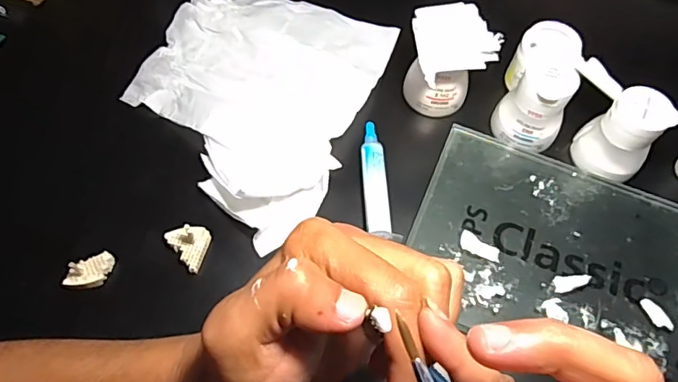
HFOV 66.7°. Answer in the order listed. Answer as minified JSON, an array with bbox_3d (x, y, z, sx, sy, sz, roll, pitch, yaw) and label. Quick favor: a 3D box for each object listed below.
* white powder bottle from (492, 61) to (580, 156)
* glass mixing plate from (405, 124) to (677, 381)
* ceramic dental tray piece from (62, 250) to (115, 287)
[{"bbox_3d":[0.146,-0.064,0.382,0.049,0.059,0.044,30,65,13],"label":"white powder bottle"},{"bbox_3d":[0.154,0.042,0.354,0.198,0.009,0.147,20,63,8],"label":"glass mixing plate"},{"bbox_3d":[-0.162,0.052,0.333,0.030,0.010,0.018,-21,65,-13],"label":"ceramic dental tray piece"}]

